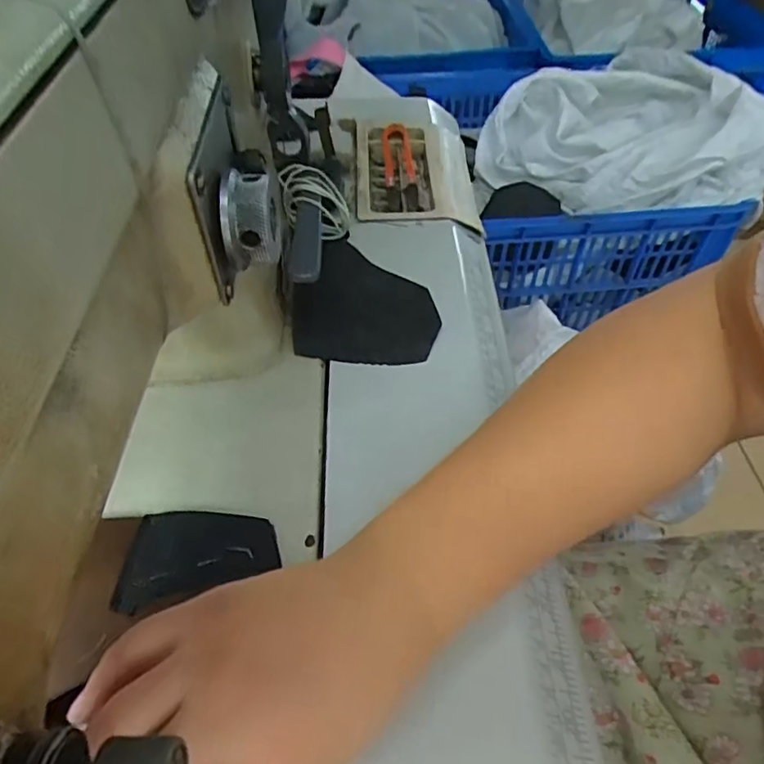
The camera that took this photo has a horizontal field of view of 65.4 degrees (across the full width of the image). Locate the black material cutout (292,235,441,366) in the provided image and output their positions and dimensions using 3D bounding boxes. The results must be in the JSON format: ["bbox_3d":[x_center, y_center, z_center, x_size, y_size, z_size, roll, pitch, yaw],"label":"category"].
[{"bbox_3d":[-0.013,-0.060,0.411,0.093,0.009,0.118,-4,55,-2],"label":"black material cutout"}]

